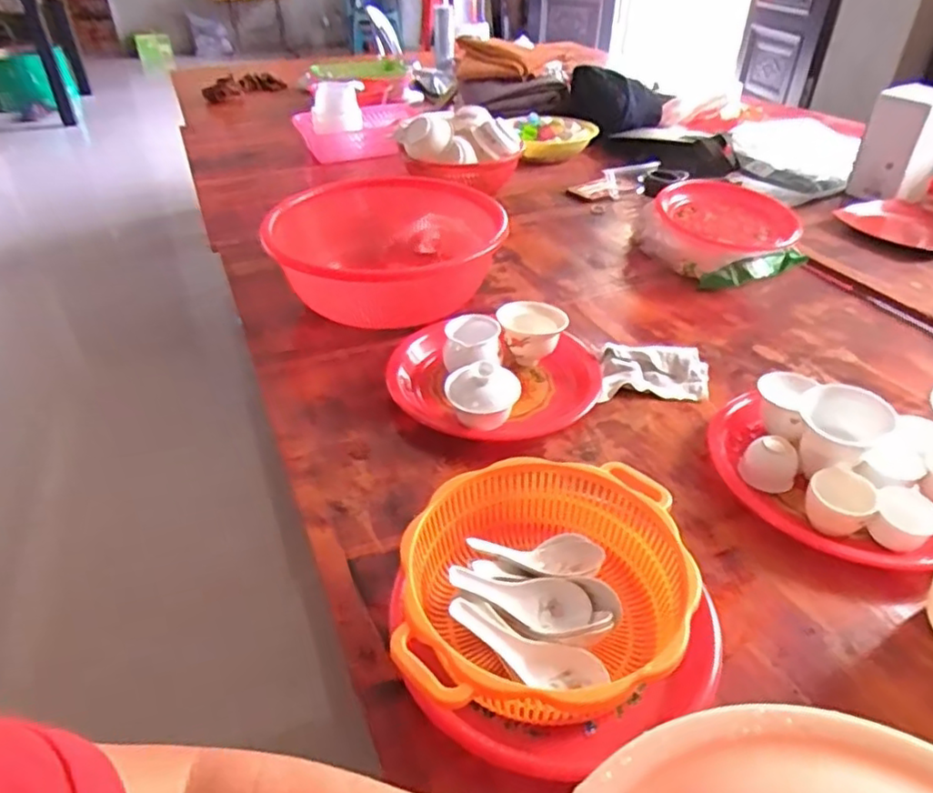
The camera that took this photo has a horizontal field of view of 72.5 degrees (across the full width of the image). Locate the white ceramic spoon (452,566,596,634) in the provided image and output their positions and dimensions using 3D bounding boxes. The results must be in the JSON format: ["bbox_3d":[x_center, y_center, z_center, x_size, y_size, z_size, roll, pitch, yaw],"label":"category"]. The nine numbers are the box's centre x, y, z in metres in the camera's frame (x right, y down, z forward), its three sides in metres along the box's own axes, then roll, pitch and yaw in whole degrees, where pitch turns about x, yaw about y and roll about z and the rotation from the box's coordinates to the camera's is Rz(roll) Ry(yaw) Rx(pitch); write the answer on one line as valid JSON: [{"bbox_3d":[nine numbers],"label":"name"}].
[{"bbox_3d":[0.042,0.159,0.508,0.123,0.030,0.033,20,33,-18],"label":"white ceramic spoon"}]

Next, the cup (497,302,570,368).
[{"bbox_3d":[0.084,-0.078,0.829,0.085,0.064,0.078,0,37,0],"label":"cup"}]

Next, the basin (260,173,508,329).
[{"bbox_3d":[-0.113,-0.219,0.974,0.335,0.123,0.357,0,37,0],"label":"basin"}]

